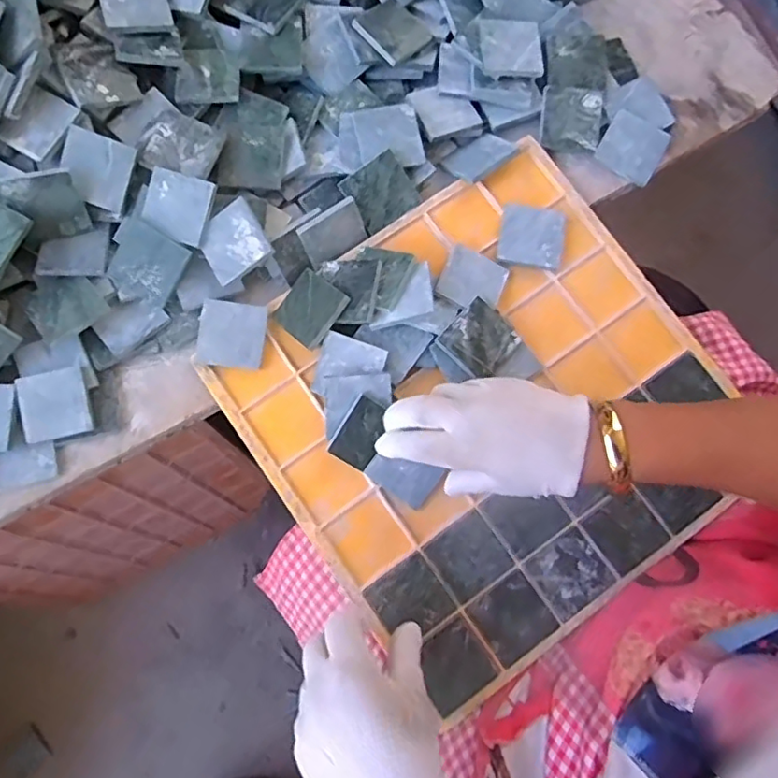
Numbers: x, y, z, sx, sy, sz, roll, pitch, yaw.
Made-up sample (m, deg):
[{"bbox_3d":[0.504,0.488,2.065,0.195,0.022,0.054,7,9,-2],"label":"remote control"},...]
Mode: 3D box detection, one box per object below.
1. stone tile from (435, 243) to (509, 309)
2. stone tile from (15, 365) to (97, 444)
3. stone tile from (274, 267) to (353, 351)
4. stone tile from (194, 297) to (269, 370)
[{"bbox_3d":[0.064,-0.084,0.457,0.048,0.004,0.046,29,74,0],"label":"stone tile"},{"bbox_3d":[-0.245,0.011,0.436,0.048,0.004,0.048,-13,89,-4],"label":"stone tile"},{"bbox_3d":[-0.059,-0.060,0.443,0.048,0.007,0.047,38,95,27],"label":"stone tile"},{"bbox_3d":[-0.117,-0.041,0.444,0.048,0.005,0.048,8,87,-7],"label":"stone tile"}]

